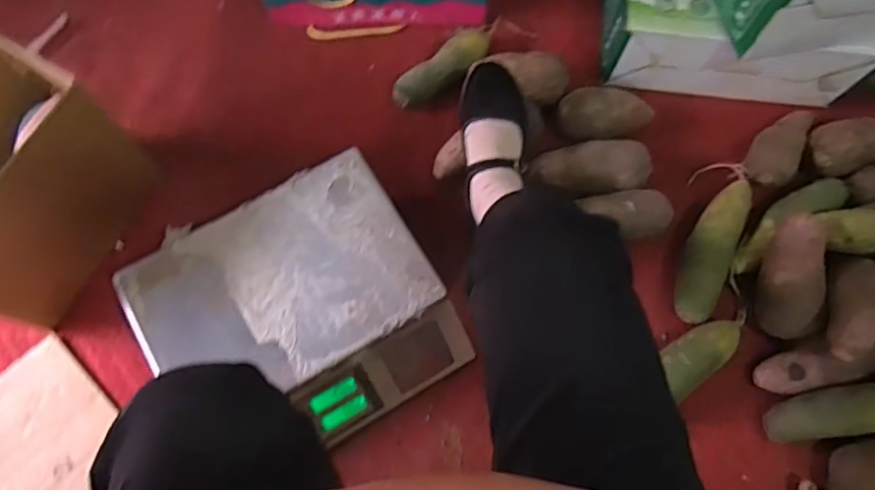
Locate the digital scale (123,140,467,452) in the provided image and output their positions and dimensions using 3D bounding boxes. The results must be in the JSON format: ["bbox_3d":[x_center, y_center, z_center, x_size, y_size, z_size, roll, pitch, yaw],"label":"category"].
[{"bbox_3d":[-0.172,0.086,0.756,0.336,0.106,0.301,-30,74,-9],"label":"digital scale"}]

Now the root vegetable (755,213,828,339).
[{"bbox_3d":[0.441,0.036,0.749,0.066,0.052,0.158,2,103,1],"label":"root vegetable"}]

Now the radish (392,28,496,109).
[{"bbox_3d":[0.014,-0.262,0.897,0.057,0.044,0.184,43,77,13],"label":"radish"}]

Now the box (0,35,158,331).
[{"bbox_3d":[-0.499,-0.054,0.732,0.133,0.236,0.269,24,73,8],"label":"box"}]

